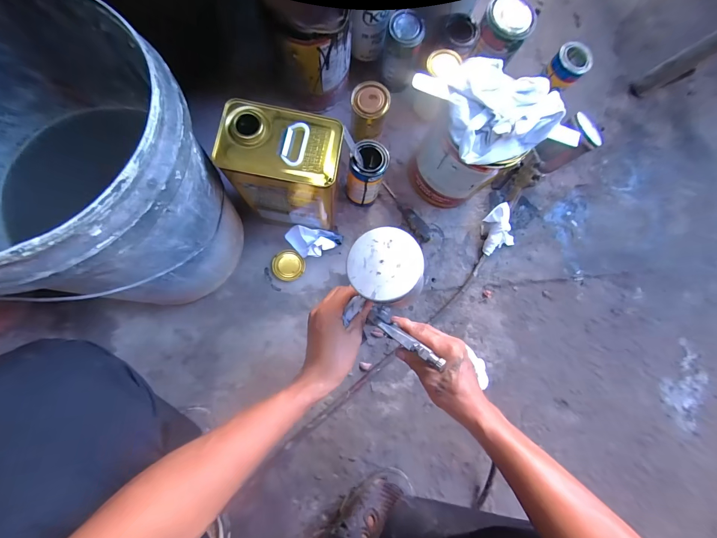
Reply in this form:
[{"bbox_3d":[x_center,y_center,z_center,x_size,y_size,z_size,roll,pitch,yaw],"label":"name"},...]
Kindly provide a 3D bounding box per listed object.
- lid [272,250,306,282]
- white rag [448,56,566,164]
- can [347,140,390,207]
[{"bbox_3d":[-0.147,-0.008,0.628,0.068,0.018,0.064,1,84,-6],"label":"lid"},{"bbox_3d":[0.223,-0.251,0.468,0.181,0.053,0.192,27,81,-1],"label":"white rag"},{"bbox_3d":[0.016,-0.188,0.611,0.074,0.121,0.087,24,82,-3],"label":"can"}]

